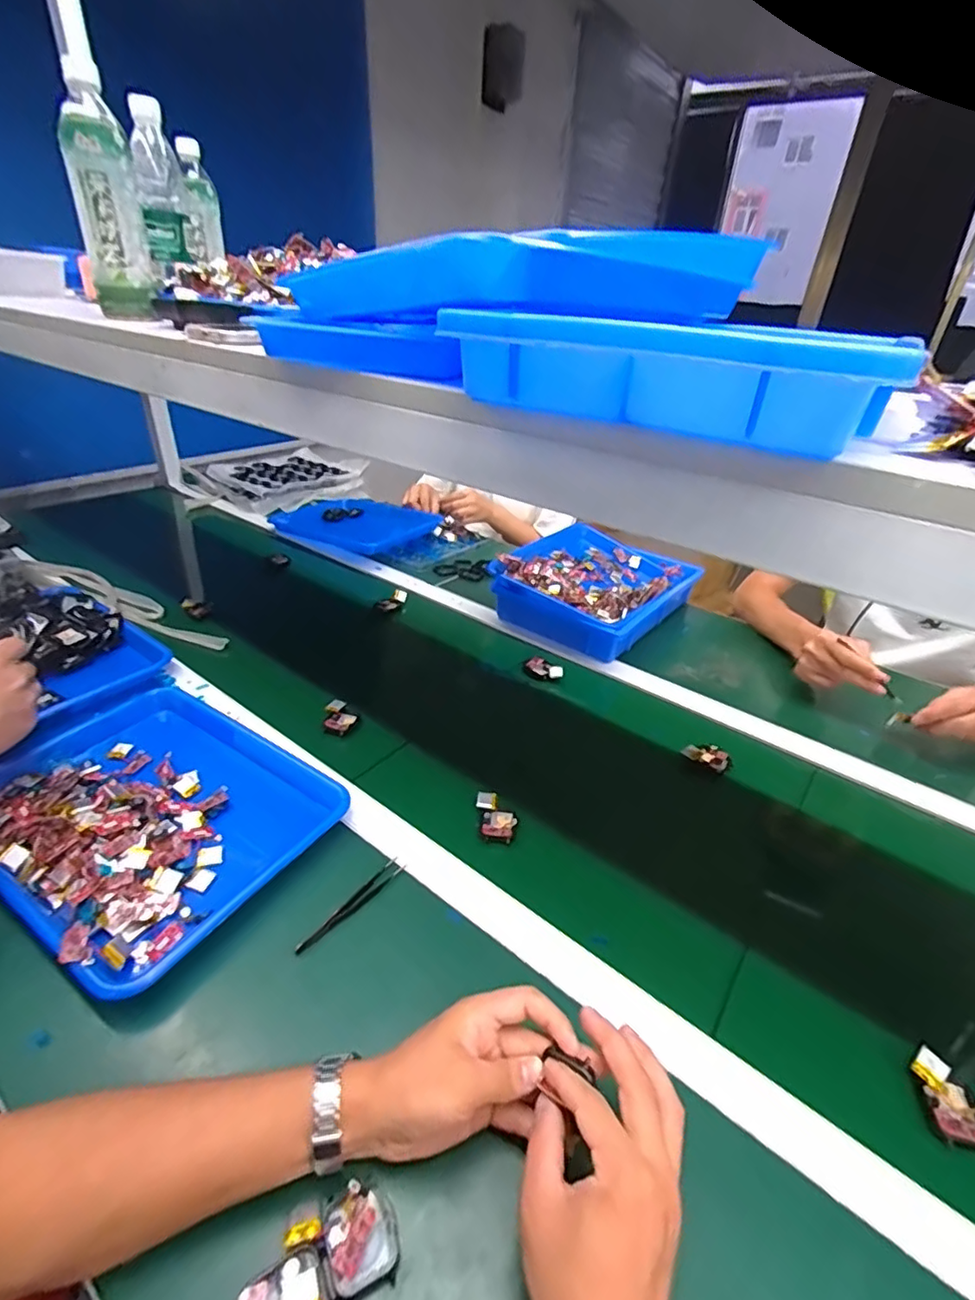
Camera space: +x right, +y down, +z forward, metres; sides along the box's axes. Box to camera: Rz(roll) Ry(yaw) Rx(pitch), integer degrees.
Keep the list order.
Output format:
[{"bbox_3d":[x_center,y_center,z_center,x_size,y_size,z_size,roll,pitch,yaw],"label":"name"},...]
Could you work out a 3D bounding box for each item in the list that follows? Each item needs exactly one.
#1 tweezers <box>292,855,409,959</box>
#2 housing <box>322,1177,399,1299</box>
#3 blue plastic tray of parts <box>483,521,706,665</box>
[{"bbox_3d":[-0.119,0.226,0.507,0.015,0.006,0.114,26,39,29],"label":"tweezers"},{"bbox_3d":[-0.073,0.339,0.331,0.039,0.009,0.043,-11,36,-22],"label":"housing"},{"bbox_3d":[0.192,-0.119,1.022,0.260,0.091,0.329,27,39,30],"label":"blue plastic tray of parts"}]

